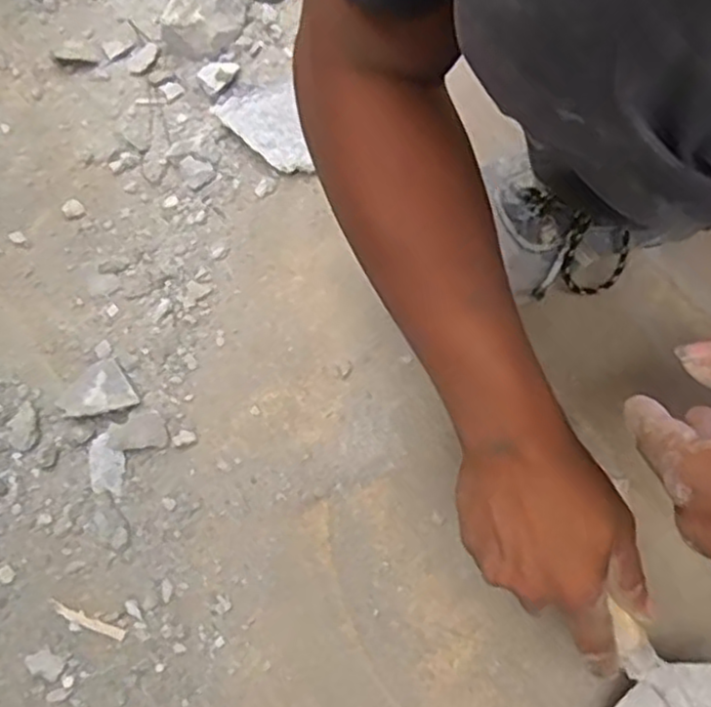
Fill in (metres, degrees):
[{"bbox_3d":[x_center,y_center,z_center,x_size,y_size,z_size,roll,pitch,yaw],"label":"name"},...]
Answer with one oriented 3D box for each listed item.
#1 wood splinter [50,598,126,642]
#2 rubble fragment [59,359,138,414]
[{"bbox_3d":[-0.178,0.175,0.482,0.055,0.004,0.008,20,71,8],"label":"wood splinter"},{"bbox_3d":[-0.186,0.030,0.524,0.049,0.018,0.046,0,70,1],"label":"rubble fragment"}]

